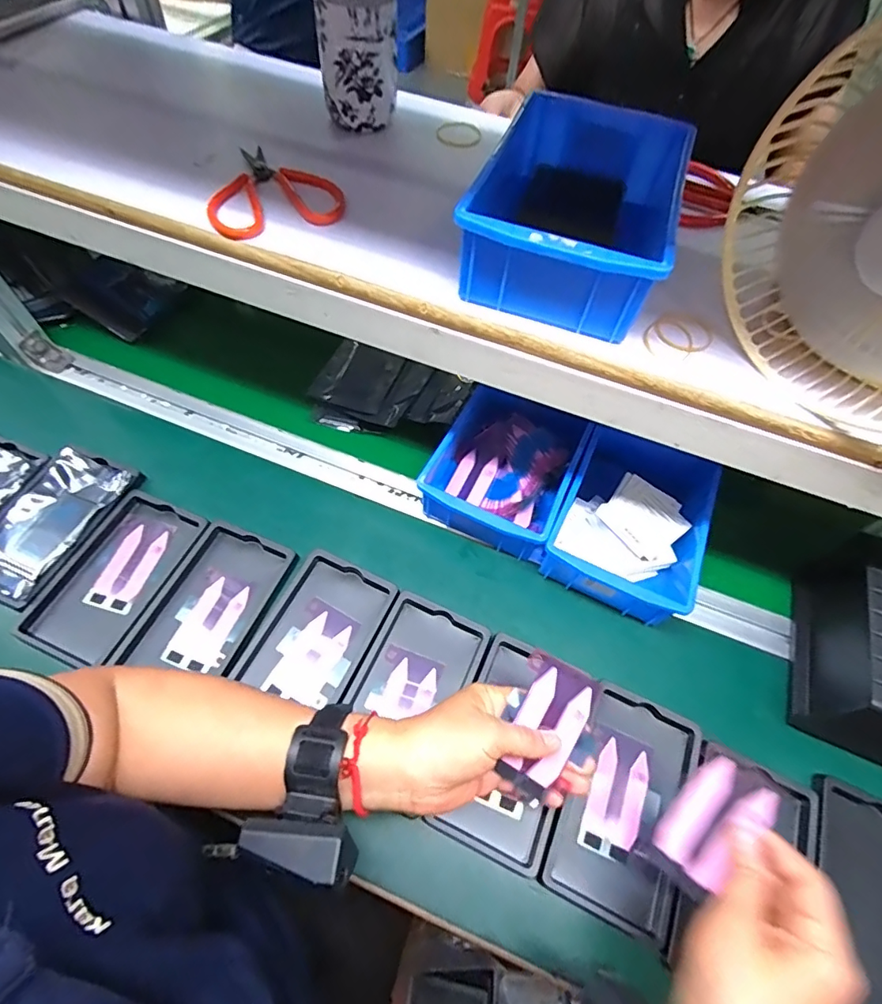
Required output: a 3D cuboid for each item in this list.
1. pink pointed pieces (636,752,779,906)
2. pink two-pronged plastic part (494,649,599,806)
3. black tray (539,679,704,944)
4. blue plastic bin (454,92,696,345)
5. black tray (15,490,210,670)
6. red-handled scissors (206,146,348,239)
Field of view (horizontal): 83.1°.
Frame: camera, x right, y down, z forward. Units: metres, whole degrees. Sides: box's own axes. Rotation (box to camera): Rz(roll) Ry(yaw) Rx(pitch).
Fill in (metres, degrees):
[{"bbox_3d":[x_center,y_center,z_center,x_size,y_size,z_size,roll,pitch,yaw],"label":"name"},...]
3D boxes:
[{"bbox_3d":[0.176,0.211,0.325,0.084,0.006,0.044,-49,54,-4],"label":"pink pointed pieces"},{"bbox_3d":[0.071,0.161,0.353,0.052,0.010,0.095,27,85,10],"label":"pink two-pronged plastic part"},{"bbox_3d":[0.148,0.240,0.399,0.093,0.019,0.156,27,61,12],"label":"black tray"},{"bbox_3d":[0.096,-0.212,0.364,0.124,0.067,0.200,17,59,6],"label":"blue plastic bin"},{"bbox_3d":[-0.300,0.069,0.461,0.093,0.014,0.156,22,60,9],"label":"black tray"},{"bbox_3d":[-0.136,-0.254,0.404,0.103,0.013,0.109,-15,61,-13],"label":"red-handled scissors"}]

